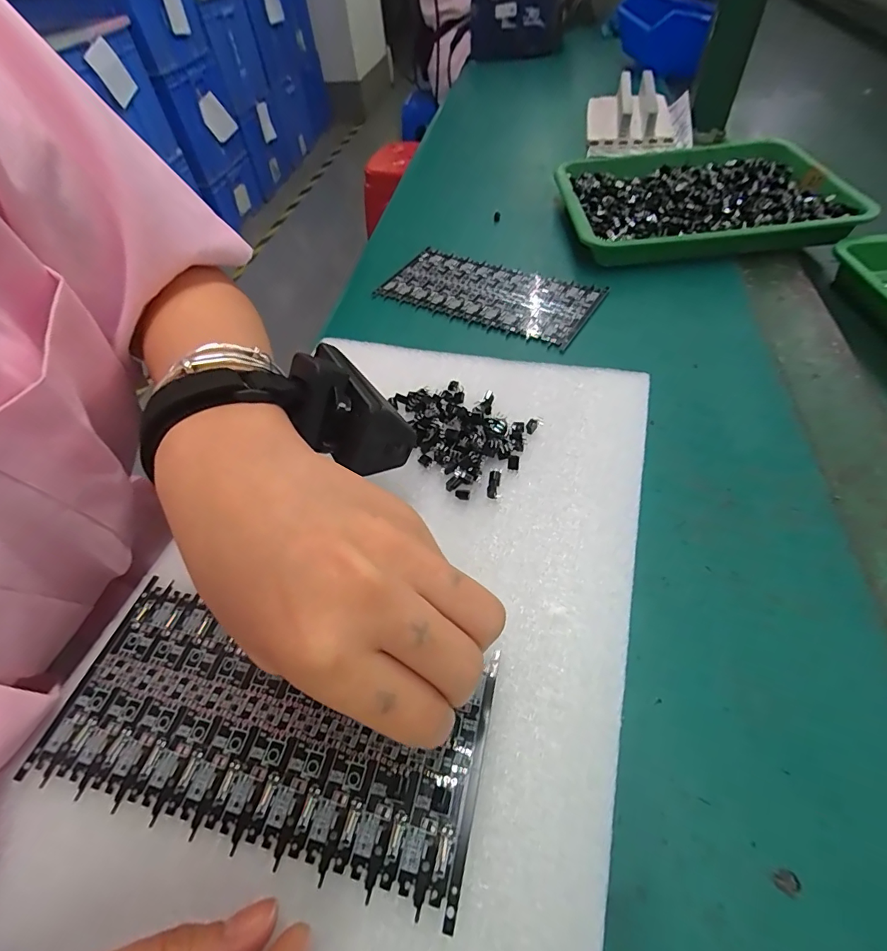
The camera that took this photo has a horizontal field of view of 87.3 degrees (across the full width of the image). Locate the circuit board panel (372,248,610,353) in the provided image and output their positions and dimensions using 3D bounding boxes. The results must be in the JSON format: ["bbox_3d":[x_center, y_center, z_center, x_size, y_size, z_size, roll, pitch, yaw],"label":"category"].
[{"bbox_3d":[0.032,-0.139,0.358,0.161,0.007,0.074,22,57,21],"label":"circuit board panel"}]

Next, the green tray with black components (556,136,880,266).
[{"bbox_3d":[0.212,-0.244,0.406,0.211,0.029,0.181,-3,51,3],"label":"green tray with black components"}]

